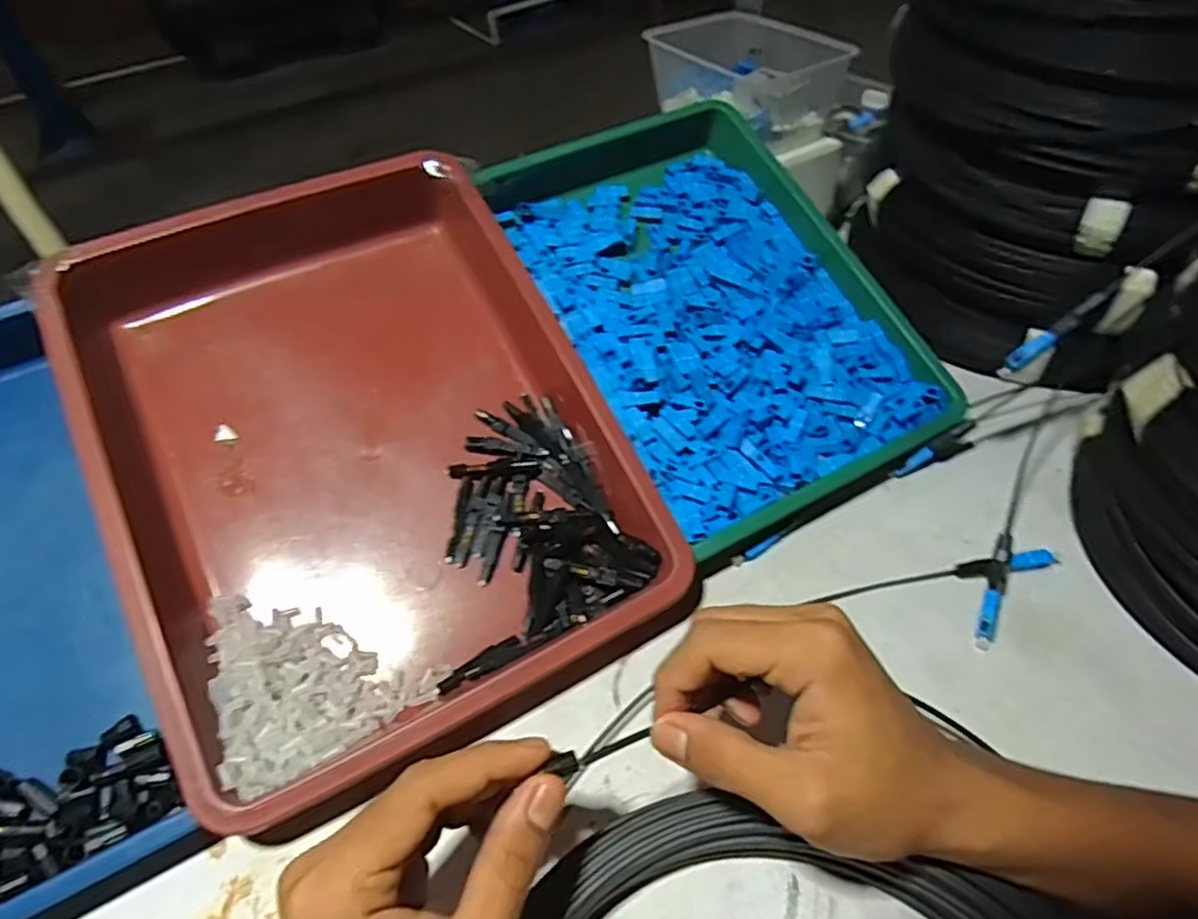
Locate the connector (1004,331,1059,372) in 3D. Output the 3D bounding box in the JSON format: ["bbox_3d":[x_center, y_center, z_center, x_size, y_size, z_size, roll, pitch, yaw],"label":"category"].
[{"bbox_3d":[0.246,-0.062,0.389,0.009,0.031,0.008,37,53,-1],"label":"connector"}]

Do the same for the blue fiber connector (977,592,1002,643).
[{"bbox_3d":[0.212,0.085,0.372,0.010,0.007,0.027,15,75,22],"label":"blue fiber connector"}]

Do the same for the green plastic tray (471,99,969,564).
[{"bbox_3d":[0.077,-0.119,0.480,0.215,0.037,0.329,-25,68,-13],"label":"green plastic tray"}]

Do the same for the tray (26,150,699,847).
[{"bbox_3d":[-0.140,-0.014,0.412,0.268,0.068,0.361,-25,70,-16],"label":"tray"}]

